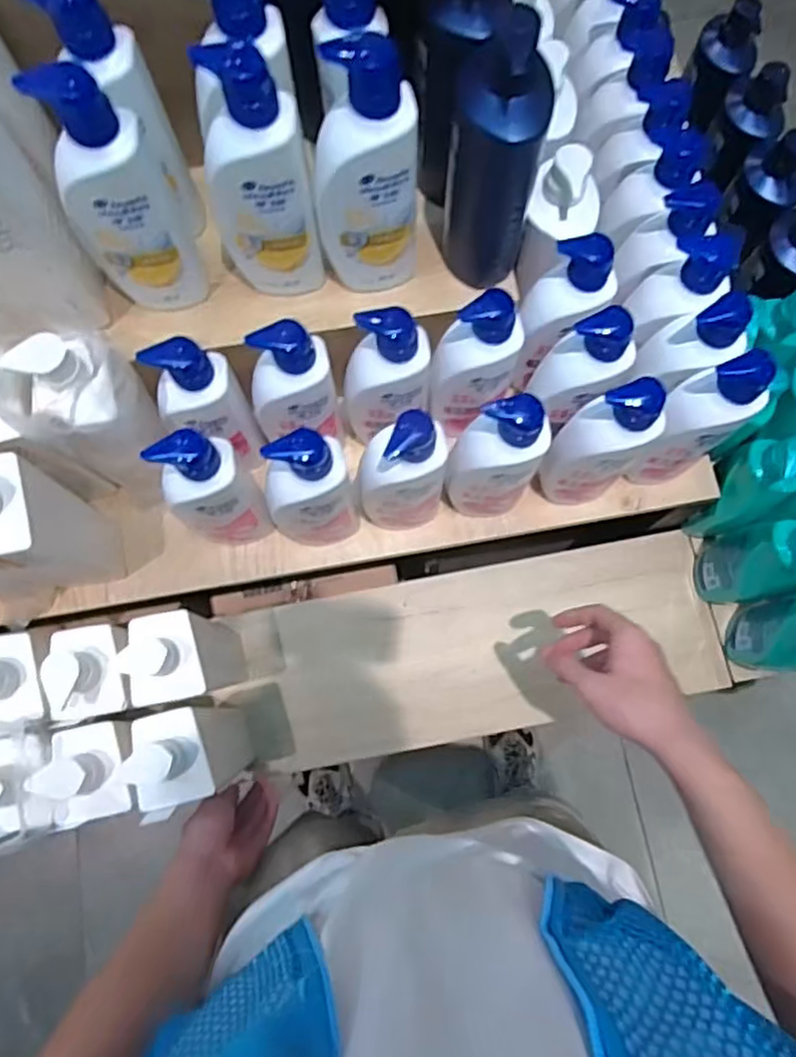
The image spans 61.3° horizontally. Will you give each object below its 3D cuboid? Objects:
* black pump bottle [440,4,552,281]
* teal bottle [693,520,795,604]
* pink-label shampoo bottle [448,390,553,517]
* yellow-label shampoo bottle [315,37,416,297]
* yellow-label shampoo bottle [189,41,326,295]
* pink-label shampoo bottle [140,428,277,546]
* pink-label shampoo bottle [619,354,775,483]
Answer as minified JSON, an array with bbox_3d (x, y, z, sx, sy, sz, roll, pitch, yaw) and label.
[{"bbox_3d":[0.074,-0.283,0.522,0.068,0.221,0.062,3,77,2],"label":"black pump bottle"},{"bbox_3d":[0.393,0.032,0.727,0.064,0.221,0.081,-20,77,-4],"label":"teal bottle"},{"bbox_3d":[0.089,-0.060,0.621,0.077,0.201,0.044,-4,77,0],"label":"pink-label shampoo bottle"},{"bbox_3d":[-0.024,-0.280,0.532,0.077,0.216,0.068,1,77,1],"label":"yellow-label shampoo bottle"},{"bbox_3d":[-0.103,-0.264,0.526,0.068,0.203,0.054,13,77,4],"label":"yellow-label shampoo bottle"},{"bbox_3d":[-0.165,-0.031,0.621,0.074,0.219,0.045,-15,77,-3],"label":"pink-label shampoo bottle"},{"bbox_3d":[0.270,-0.096,0.627,0.076,0.190,0.053,-11,77,-2],"label":"pink-label shampoo bottle"}]

